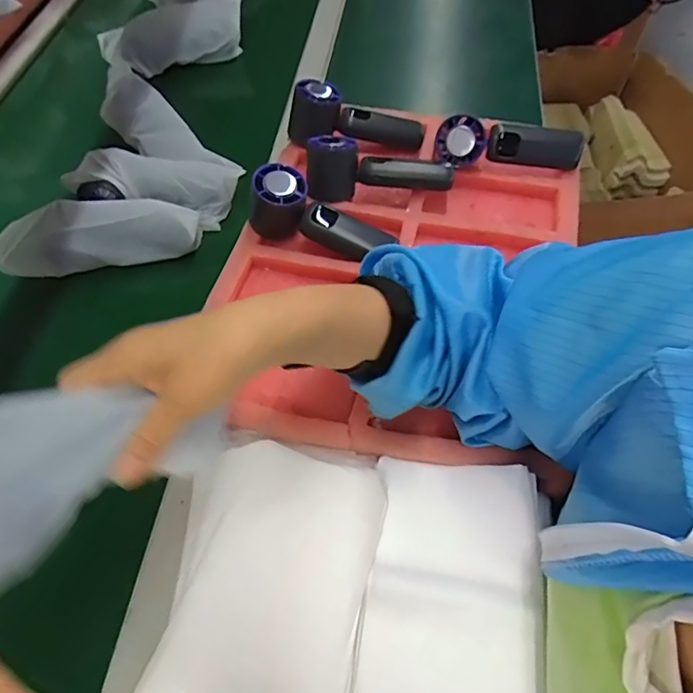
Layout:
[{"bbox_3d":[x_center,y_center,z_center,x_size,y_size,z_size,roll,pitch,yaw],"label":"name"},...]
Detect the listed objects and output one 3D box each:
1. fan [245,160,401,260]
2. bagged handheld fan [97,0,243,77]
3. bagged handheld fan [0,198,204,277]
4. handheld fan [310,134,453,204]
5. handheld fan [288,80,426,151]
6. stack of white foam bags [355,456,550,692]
[{"bbox_3d":[-0.026,-0.127,0.510,0.147,0.062,0.049,22,60,-1],"label":"fan"},{"bbox_3d":[-0.245,-0.436,0.723,0.188,0.080,0.067,-25,60,-14],"label":"bagged handheld fan"},{"bbox_3d":[-0.254,-0.117,0.528,0.192,0.050,0.050,-13,58,-6],"label":"bagged handheld fan"},{"bbox_3d":[0.035,-0.190,0.537,0.148,0.049,0.050,1,58,2],"label":"handheld fan"},{"bbox_3d":[0.013,-0.260,0.589,0.153,0.061,0.050,7,57,-11],"label":"handheld fan"},{"bbox_3d":[0.070,0.181,0.335,0.116,0.019,0.214,7,58,6],"label":"stack of white foam bags"}]

